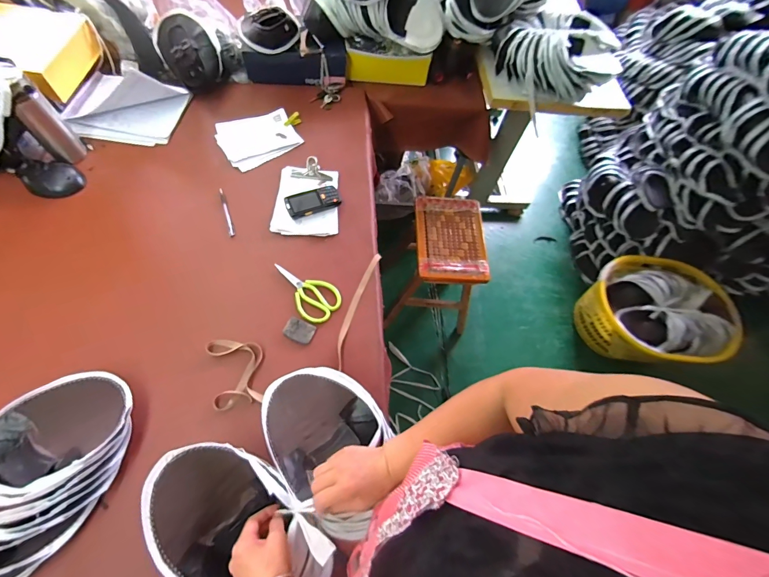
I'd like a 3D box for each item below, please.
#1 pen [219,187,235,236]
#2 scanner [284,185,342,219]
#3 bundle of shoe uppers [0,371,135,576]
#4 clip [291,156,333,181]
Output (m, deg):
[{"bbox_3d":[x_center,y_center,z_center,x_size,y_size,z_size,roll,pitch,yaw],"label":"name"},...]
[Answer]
[{"bbox_3d":[-0.415,-0.201,0.902,0.013,0.010,0.154,-18,67,-12],"label":"pen"},{"bbox_3d":[-0.192,-0.235,0.923,0.142,0.026,0.062,-22,67,-13],"label":"scanner"},{"bbox_3d":[-0.647,0.345,0.554,0.450,0.147,0.266,-33,73,-20],"label":"bundle of shoe uppers"},{"bbox_3d":[-0.207,-0.342,0.973,0.113,0.031,0.058,1,64,-3],"label":"clip"}]

